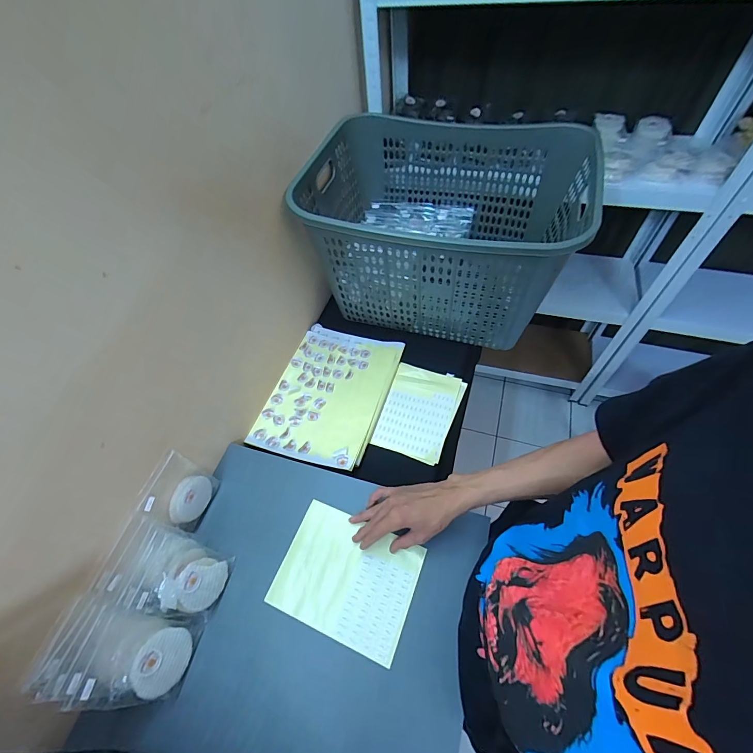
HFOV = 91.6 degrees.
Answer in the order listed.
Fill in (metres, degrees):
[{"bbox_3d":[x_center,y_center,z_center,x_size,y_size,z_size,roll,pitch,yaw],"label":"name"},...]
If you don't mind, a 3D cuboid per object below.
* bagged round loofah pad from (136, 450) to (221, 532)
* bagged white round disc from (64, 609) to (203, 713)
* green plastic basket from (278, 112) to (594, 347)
[{"bbox_3d":[-0.316,0.192,0.600,0.032,0.142,0.095,7,57,9],"label":"bagged round loofah pad"},{"bbox_3d":[-0.310,0.380,0.490,0.019,0.128,0.099,-22,43,46],"label":"bagged white round disc"},{"bbox_3d":[0.144,-0.344,0.851,0.547,0.297,0.457,14,59,14],"label":"green plastic basket"}]

